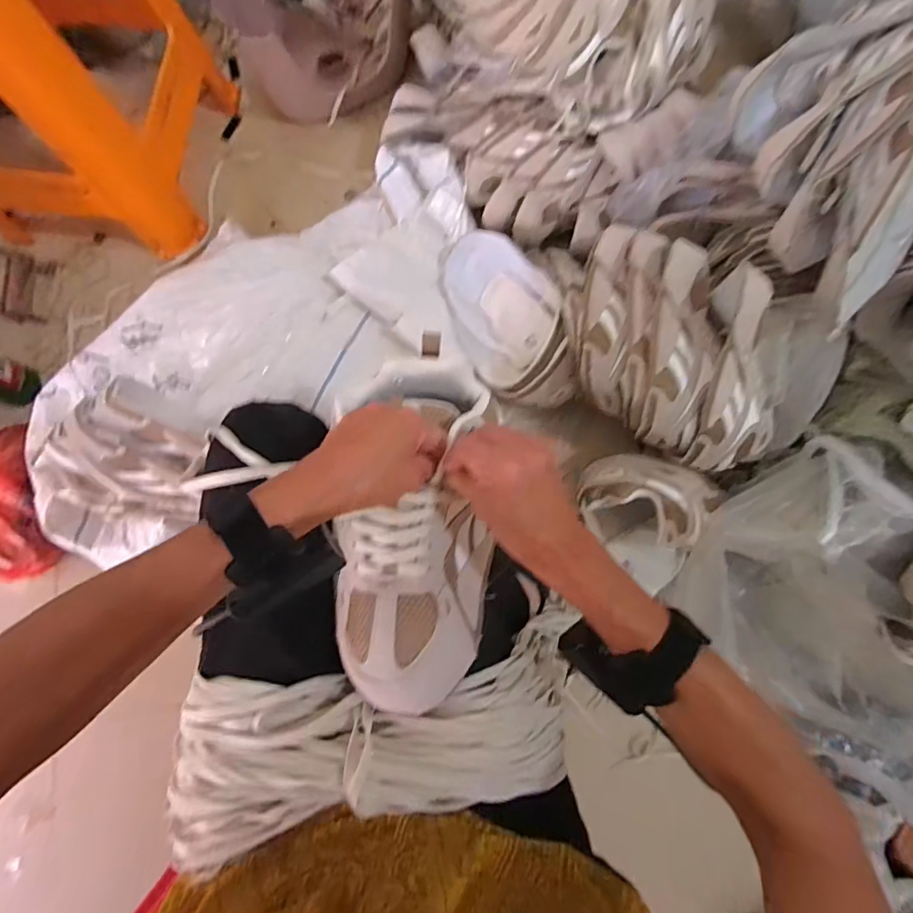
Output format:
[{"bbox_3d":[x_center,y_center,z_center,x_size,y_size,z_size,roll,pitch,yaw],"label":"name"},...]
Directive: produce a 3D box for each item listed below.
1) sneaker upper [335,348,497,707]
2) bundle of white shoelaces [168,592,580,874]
[{"bbox_3d":[-0.031,0.050,0.384,0.120,0.074,0.261,4,75,2],"label":"sneaker upper"},{"bbox_3d":[-0.067,0.214,0.382,0.302,0.063,0.124,-10,78,0],"label":"bundle of white shoelaces"}]

